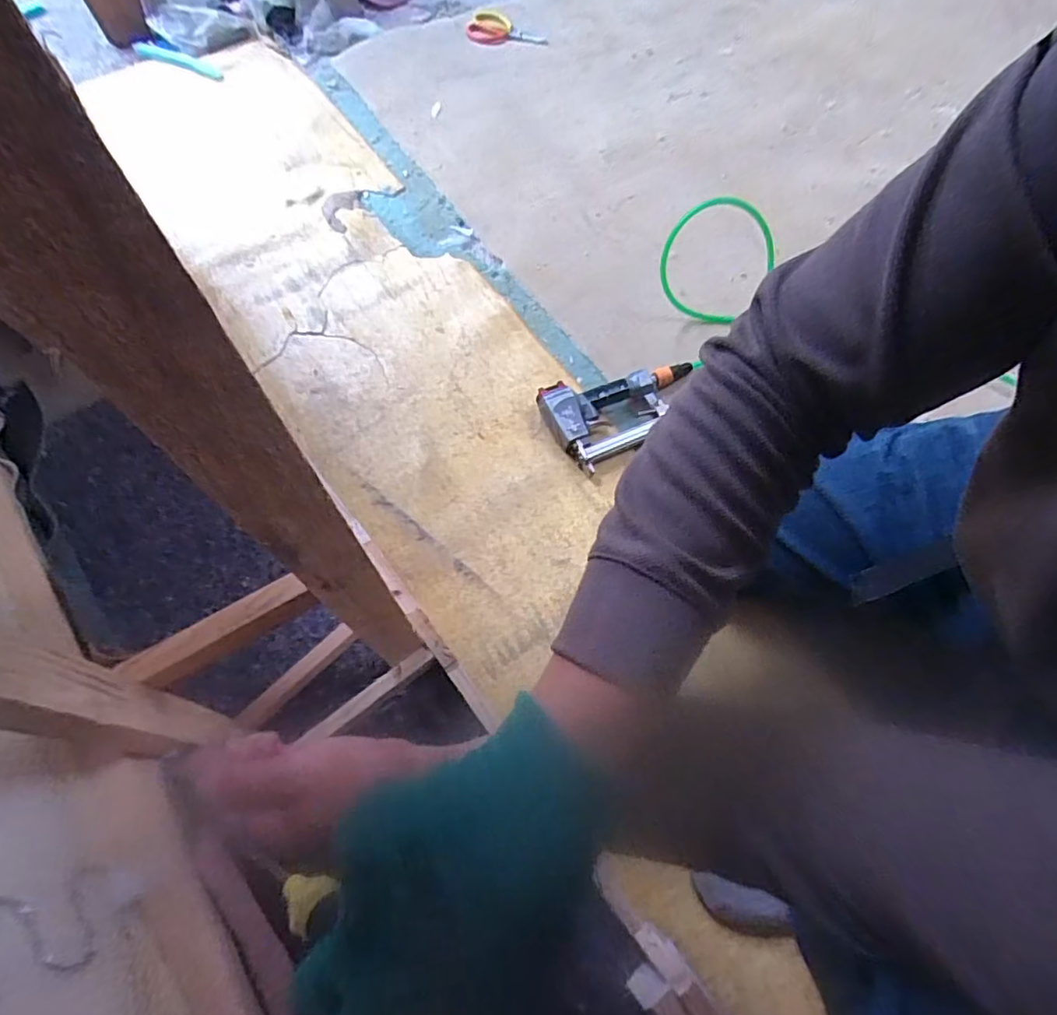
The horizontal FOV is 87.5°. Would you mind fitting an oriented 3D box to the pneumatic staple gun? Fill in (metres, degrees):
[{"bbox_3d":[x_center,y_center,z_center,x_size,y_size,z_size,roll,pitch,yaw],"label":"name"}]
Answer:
[{"bbox_3d":[0.130,-0.159,0.830,0.209,0.043,0.146,-30,71,-12],"label":"pneumatic staple gun"}]

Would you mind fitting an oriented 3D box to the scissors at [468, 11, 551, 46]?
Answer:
[{"bbox_3d":[-0.050,-1.124,1.294,0.182,0.017,0.124,1,77,-6],"label":"scissors"}]

